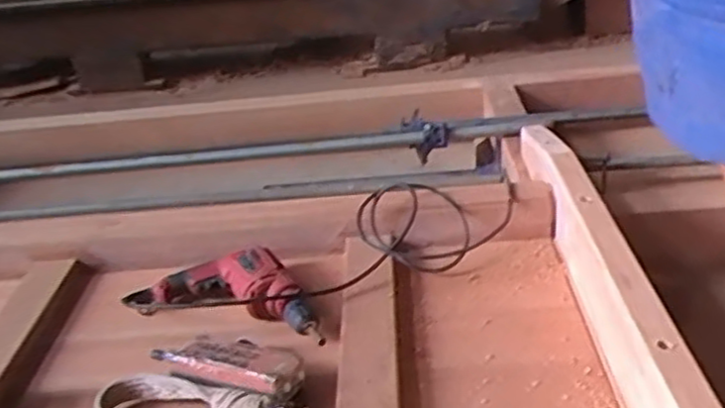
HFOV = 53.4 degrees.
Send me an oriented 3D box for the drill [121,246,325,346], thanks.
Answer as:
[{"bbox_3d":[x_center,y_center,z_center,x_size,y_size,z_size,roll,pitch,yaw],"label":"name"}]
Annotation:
[{"bbox_3d":[-0.175,0.116,1.041,0.277,0.064,0.150,2,30,16],"label":"drill"}]

